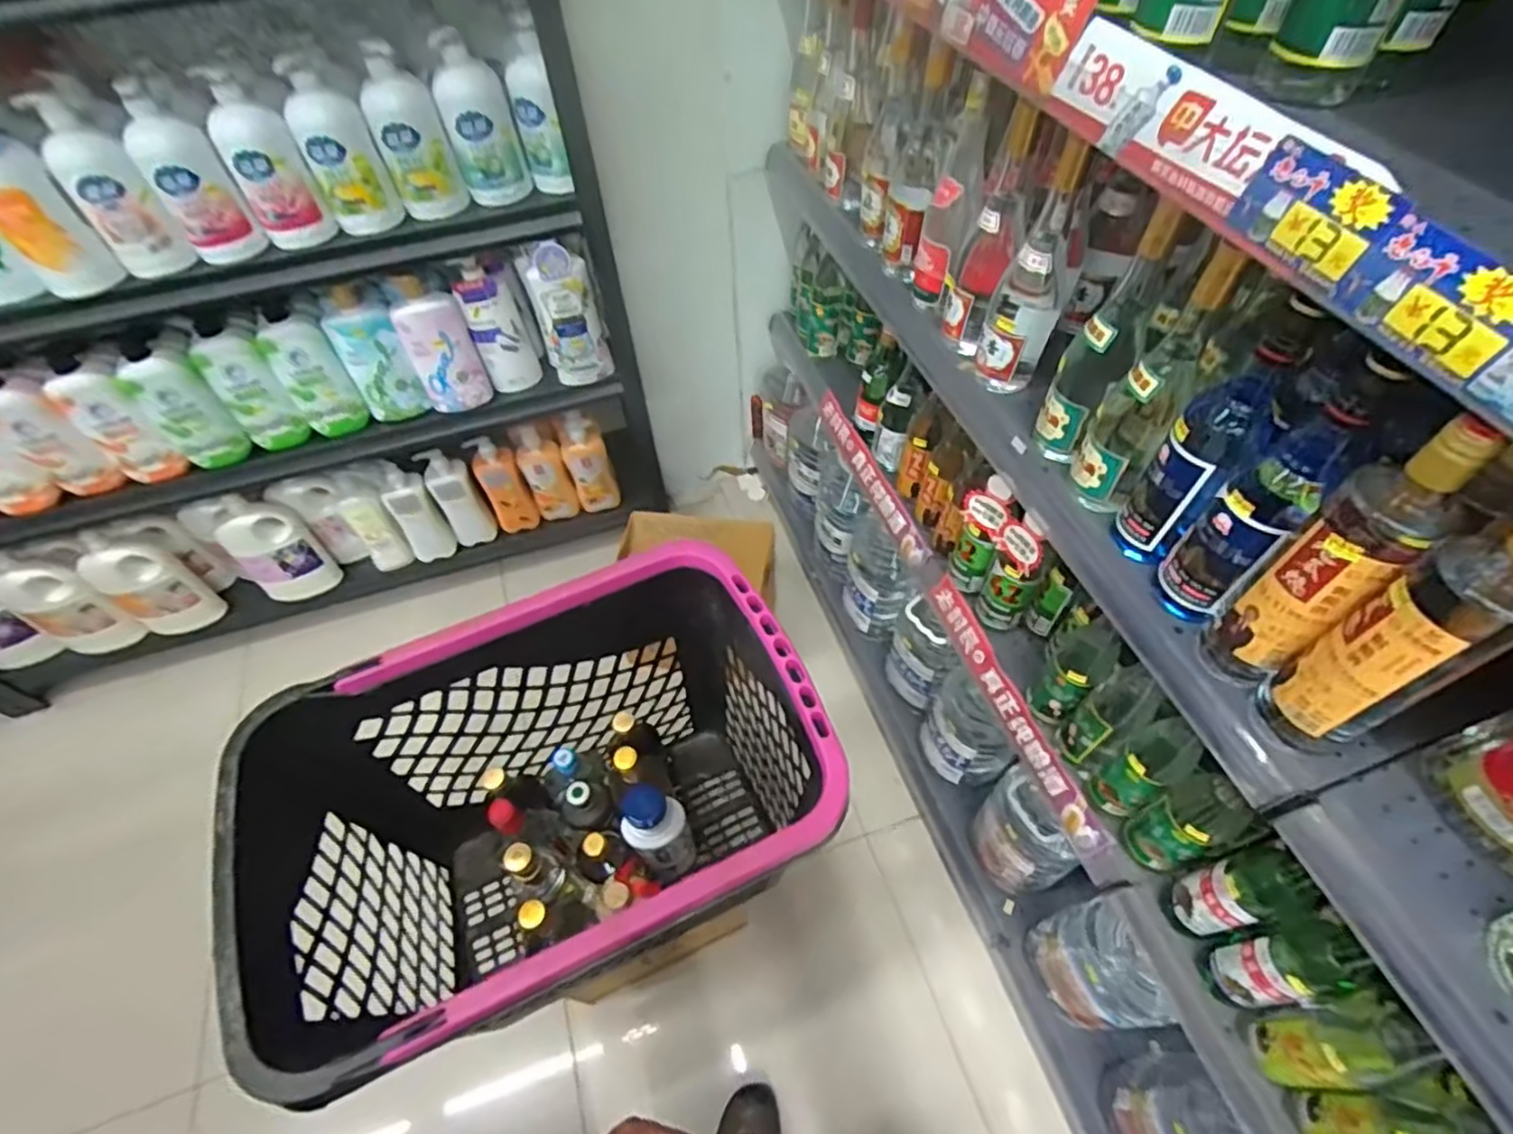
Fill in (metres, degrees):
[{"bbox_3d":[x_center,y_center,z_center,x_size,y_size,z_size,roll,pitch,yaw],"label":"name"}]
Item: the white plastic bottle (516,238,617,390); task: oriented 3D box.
[{"bbox_3d":[-0.333,-0.443,1.211,0.105,0.273,0.078,-16,55,-9],"label":"white plastic bottle"}]

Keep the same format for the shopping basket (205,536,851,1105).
[{"bbox_3d":[-0.211,0.322,0.853,0.555,0.466,0.369,-22,56,-13],"label":"shopping basket"}]

